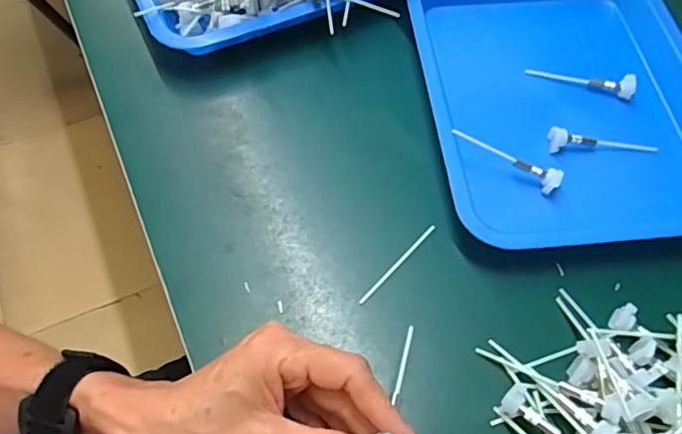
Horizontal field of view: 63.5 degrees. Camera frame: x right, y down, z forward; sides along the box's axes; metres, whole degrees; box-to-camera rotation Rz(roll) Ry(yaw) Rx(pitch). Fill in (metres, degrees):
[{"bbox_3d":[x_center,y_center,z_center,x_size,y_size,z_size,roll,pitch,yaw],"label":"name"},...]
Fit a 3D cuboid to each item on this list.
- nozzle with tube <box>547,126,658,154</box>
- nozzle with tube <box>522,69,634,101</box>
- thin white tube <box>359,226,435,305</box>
[{"bbox_3d":[0.204,-0.059,0.430,0.085,0.021,0.014,-1,60,-1],"label":"nozzle with tube"},{"bbox_3d":[0.202,-0.117,0.465,0.086,0.024,0.012,18,61,9],"label":"nozzle with tube"},{"bbox_3d":[0.040,0.032,0.384,0.004,0.004,0.080,39,67,20],"label":"thin white tube"}]

